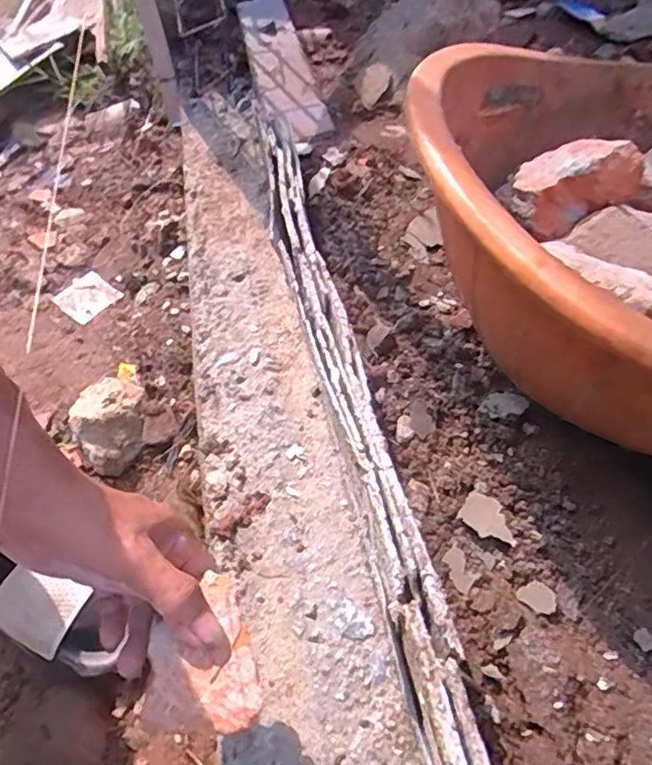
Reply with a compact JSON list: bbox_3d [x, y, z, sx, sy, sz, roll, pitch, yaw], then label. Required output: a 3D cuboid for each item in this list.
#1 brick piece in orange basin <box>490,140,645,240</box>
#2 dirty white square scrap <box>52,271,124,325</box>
[{"bbox_3d":[0.188,-0.156,0.450,0.087,0.041,0.066,-23,38,4],"label":"brick piece in orange basin"},{"bbox_3d":[-0.358,-0.126,0.882,0.083,0.012,0.077,33,63,27],"label":"dirty white square scrap"}]

